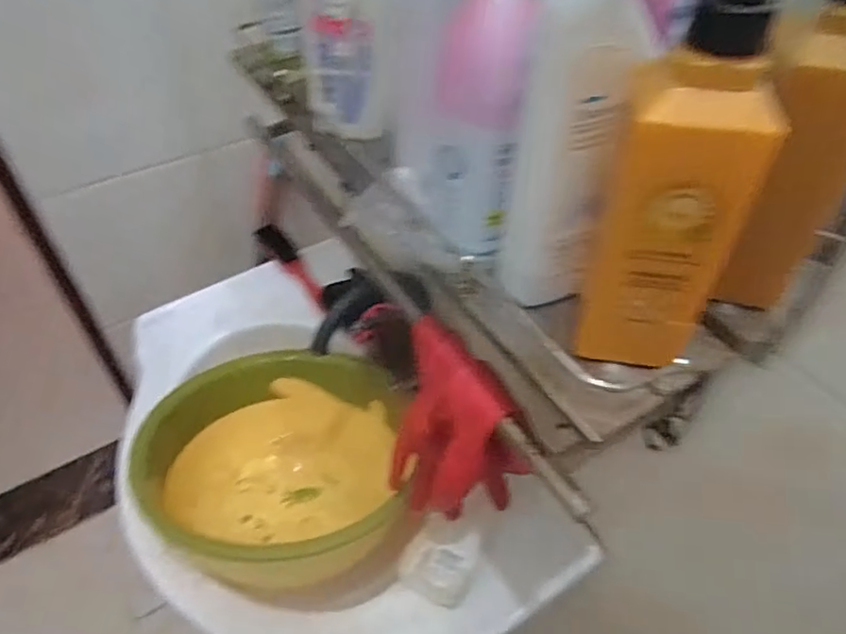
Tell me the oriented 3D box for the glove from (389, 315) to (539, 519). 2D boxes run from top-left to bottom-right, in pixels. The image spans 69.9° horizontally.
[{"bbox_3d":[0.024,0.115,0.540,0.060,0.229,0.113,-17,47,-33],"label":"glove"}]

